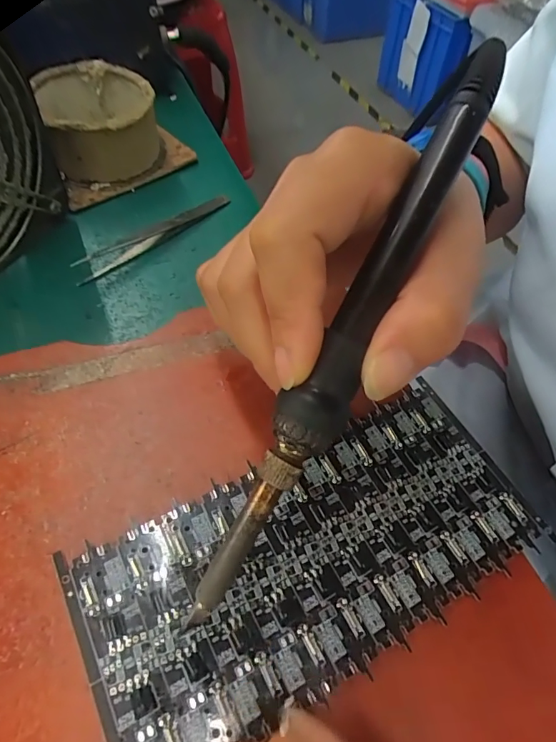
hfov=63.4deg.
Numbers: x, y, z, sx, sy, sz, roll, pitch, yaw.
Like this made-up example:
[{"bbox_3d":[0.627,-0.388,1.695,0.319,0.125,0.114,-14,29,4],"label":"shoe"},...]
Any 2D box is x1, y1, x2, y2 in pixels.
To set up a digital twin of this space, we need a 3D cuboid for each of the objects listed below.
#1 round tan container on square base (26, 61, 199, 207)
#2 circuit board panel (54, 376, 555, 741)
[{"bbox_3d":[-0.127,-0.178,0.331,0.103,0.054,0.095,-33,65,-25],"label":"round tan container on square base"},{"bbox_3d":[0.014,0.064,0.163,0.161,0.004,0.074,-22,59,-20],"label":"circuit board panel"}]

